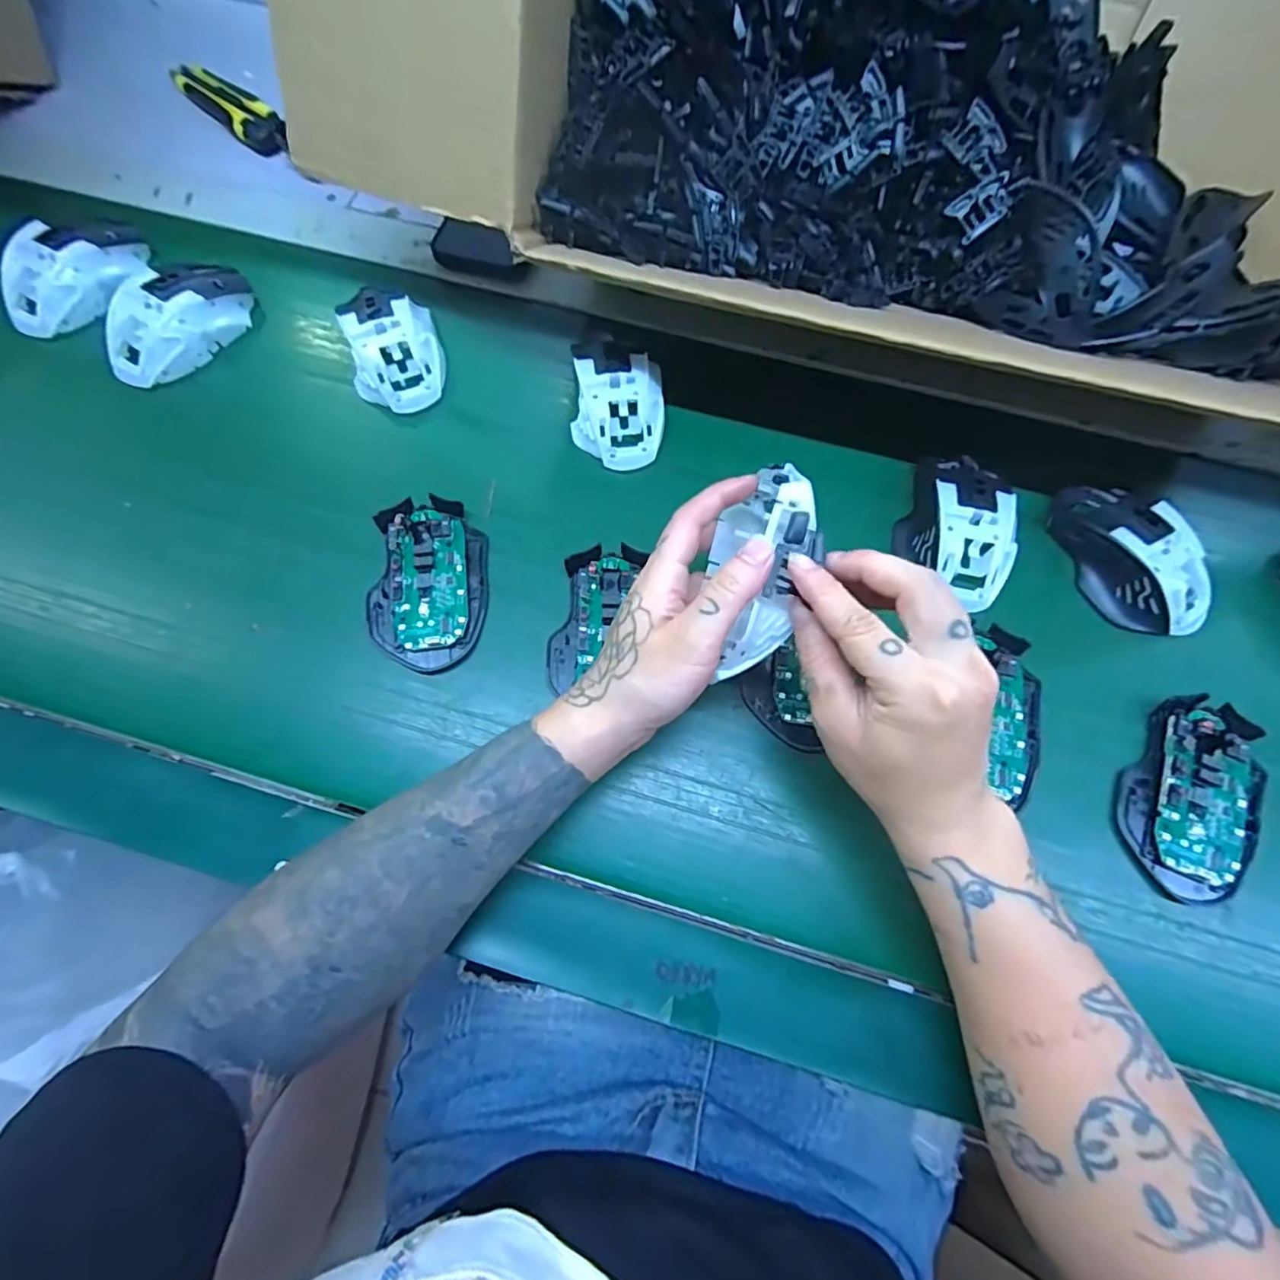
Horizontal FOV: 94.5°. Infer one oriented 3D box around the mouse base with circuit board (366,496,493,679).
[{"bbox_3d":[-0.138,-0.039,0.385,0.072,0.018,0.116,1,72,-3],"label":"mouse base with circuit board"}]

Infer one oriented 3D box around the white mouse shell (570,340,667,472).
[{"bbox_3d":[-0.014,-0.169,0.427,0.067,0.040,0.094,-1,72,-4],"label":"white mouse shell"}]

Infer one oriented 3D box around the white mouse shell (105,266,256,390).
[{"bbox_3d":[-0.348,-0.242,0.443,0.061,0.038,0.117,34,73,8],"label":"white mouse shell"}]

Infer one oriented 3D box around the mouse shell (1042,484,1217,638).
[{"bbox_3d":[0.322,-0.056,0.387,0.059,0.040,0.117,-26,75,-11],"label":"mouse shell"}]

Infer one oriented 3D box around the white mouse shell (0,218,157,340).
[{"bbox_3d":[-0.444,-0.288,0.464,0.064,0.041,0.117,24,72,5],"label":"white mouse shell"}]

